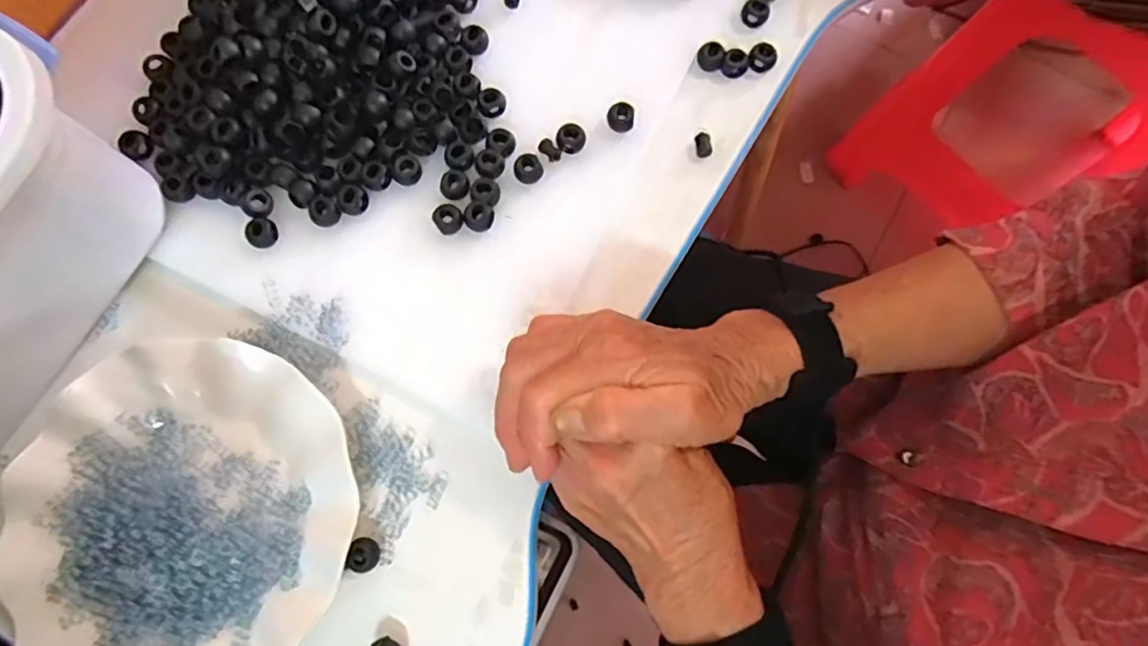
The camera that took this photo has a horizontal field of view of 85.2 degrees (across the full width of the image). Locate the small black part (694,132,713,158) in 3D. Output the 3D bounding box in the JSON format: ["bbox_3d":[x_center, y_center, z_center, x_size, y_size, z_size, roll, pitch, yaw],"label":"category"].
[{"bbox_3d":[0.081,-0.112,0.393,0.010,0.006,0.015,-11,76,-2],"label":"small black part"}]

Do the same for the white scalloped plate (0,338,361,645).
[{"bbox_3d":[-0.209,0.102,0.335,0.179,0.021,0.177,0,76,1],"label":"white scalloped plate"}]

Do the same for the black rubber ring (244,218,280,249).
[{"bbox_3d":[-0.184,-0.053,0.369,0.015,0.010,0.017,37,79,9],"label":"black rubber ring"}]

